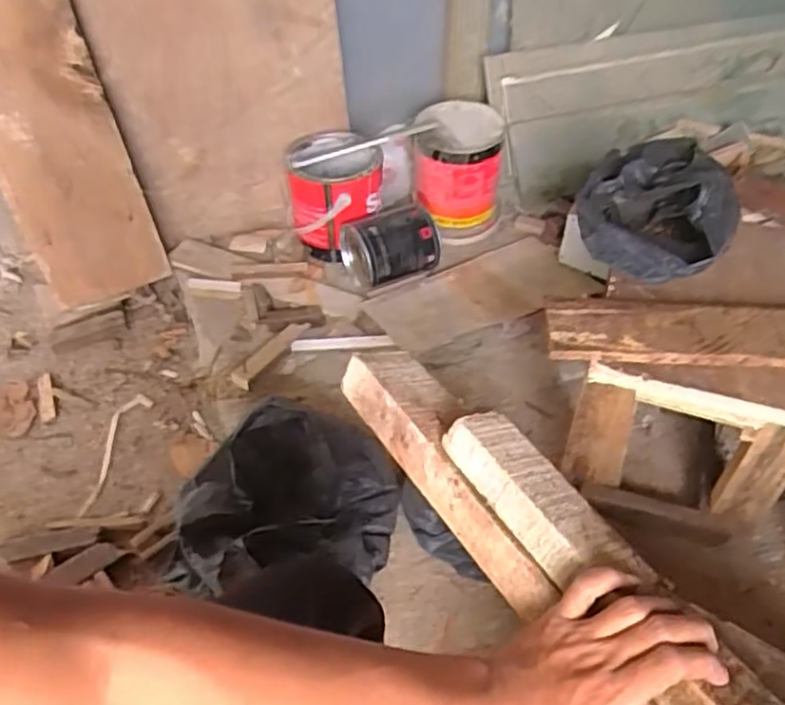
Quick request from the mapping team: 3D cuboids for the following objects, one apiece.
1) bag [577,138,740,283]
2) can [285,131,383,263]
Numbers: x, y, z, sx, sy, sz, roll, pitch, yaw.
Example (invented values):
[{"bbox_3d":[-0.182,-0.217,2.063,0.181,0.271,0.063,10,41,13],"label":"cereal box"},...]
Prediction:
[{"bbox_3d":[0.309,-0.165,0.843,0.167,0.085,0.196,2,45,2],"label":"bag"},{"bbox_3d":[-0.089,-0.252,1.170,0.149,0.147,0.151,-5,45,-5],"label":"can"}]

